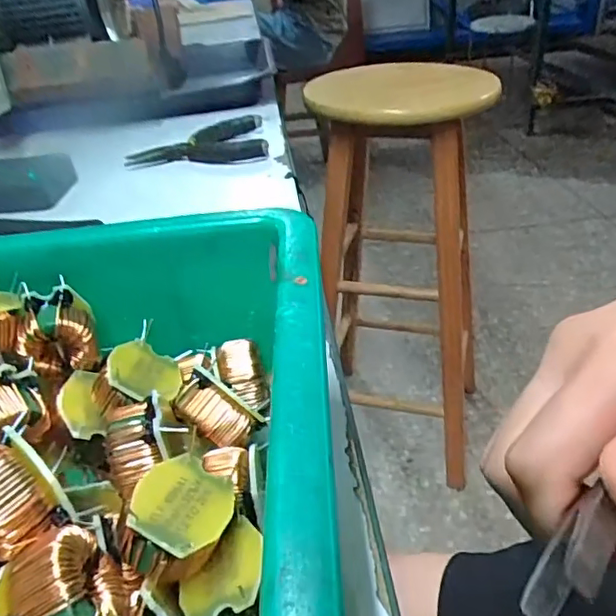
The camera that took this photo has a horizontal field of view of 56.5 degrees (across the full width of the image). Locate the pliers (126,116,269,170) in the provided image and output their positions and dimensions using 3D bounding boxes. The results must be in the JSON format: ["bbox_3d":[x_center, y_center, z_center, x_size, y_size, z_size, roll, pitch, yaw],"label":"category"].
[{"bbox_3d":[-0.103,-0.149,0.525,0.126,0.020,0.082,-8,34,-5],"label":"pliers"}]

